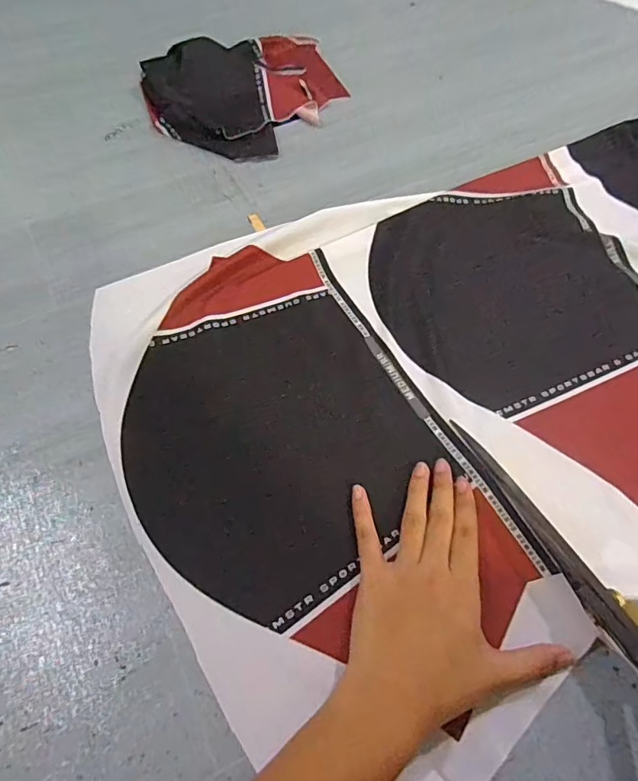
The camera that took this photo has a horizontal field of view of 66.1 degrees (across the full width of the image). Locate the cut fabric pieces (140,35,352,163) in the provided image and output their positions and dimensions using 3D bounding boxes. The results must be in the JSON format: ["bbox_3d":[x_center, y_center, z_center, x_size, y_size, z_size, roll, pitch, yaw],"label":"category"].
[{"bbox_3d":[-0.081,-0.368,0.589,0.242,0.029,0.222,1,60,-1],"label":"cut fabric pieces"}]

